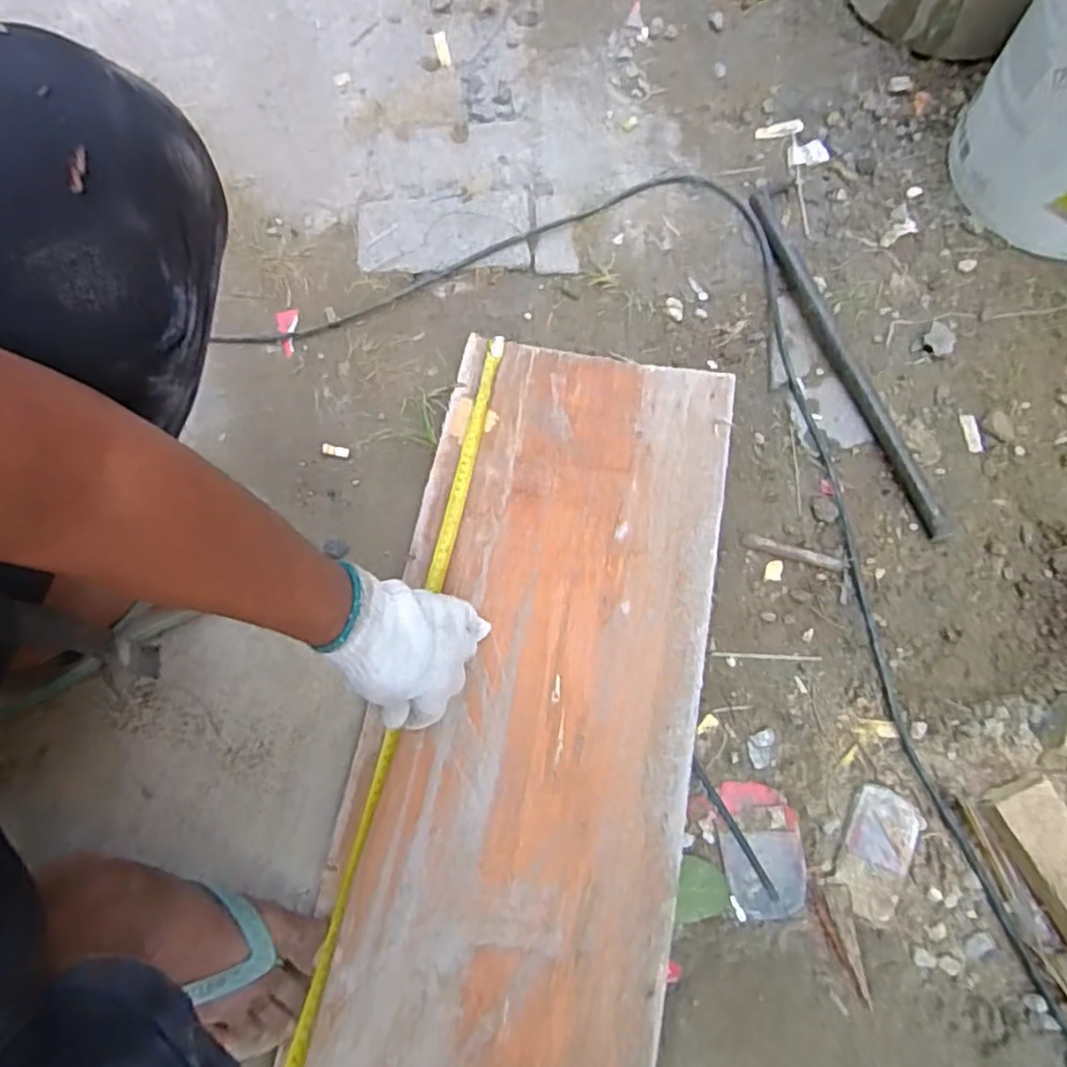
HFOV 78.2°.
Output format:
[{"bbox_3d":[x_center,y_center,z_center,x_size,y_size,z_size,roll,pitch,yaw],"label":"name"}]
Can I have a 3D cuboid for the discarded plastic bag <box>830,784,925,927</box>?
[{"bbox_3d":[0.318,0.296,0.609,0.063,0.006,0.110,27,78,8],"label":"discarded plastic bag"}]

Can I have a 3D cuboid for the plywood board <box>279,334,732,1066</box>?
[{"bbox_3d":[-0.007,0.193,0.616,0.297,0.023,0.826,10,72,4],"label":"plywood board"}]

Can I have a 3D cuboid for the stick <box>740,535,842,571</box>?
[{"bbox_3d":[0.273,0.020,0.693,0.100,0.008,0.014,17,76,6],"label":"stick"}]

